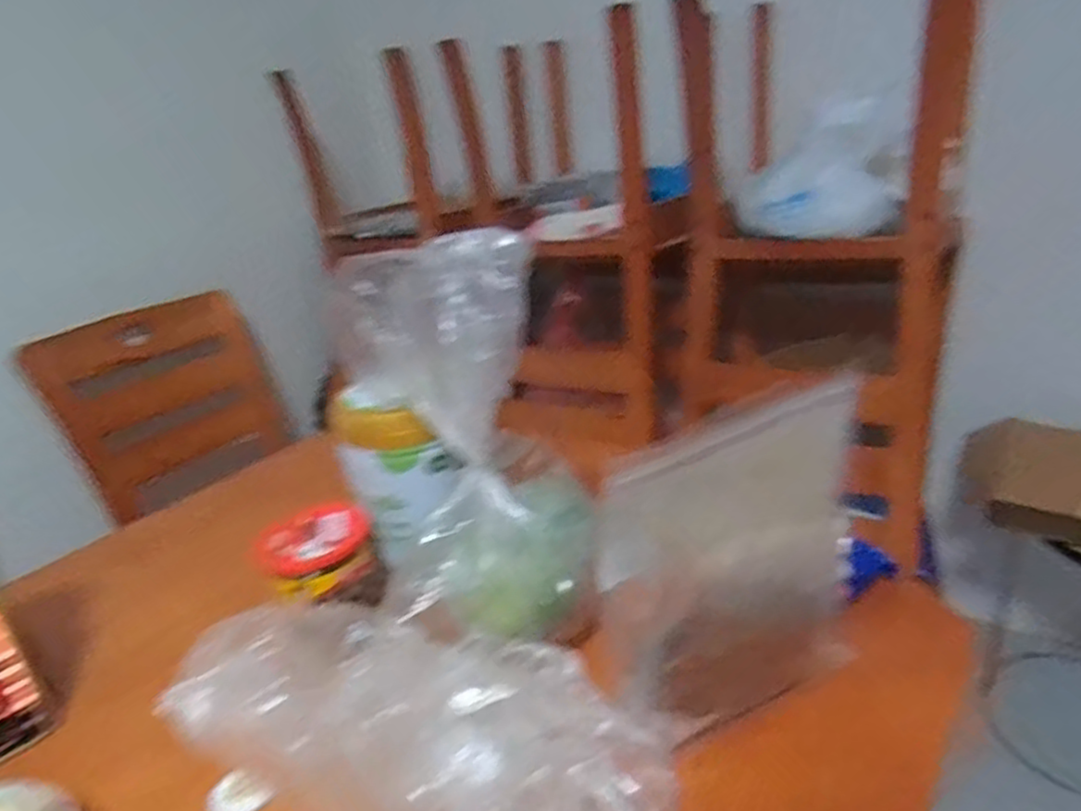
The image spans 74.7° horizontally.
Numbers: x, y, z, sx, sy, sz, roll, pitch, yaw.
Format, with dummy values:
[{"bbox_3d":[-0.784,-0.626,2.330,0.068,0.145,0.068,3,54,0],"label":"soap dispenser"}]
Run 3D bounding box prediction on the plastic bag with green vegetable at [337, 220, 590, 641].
[{"bbox_3d":[-0.047,0.025,0.517,0.141,0.277,0.148,-8,23,-1],"label":"plastic bag with green vegetable"}]

